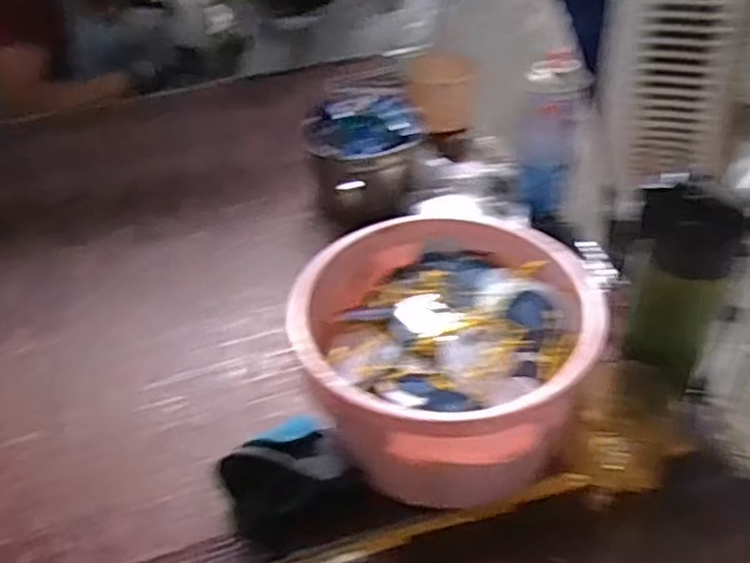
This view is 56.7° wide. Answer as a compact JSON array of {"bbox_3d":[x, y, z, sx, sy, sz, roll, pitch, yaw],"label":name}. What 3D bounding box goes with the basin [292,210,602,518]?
[{"bbox_3d":[0.056,0.067,0.552,0.206,0.142,0.204,-2,41,2],"label":"basin"}]

